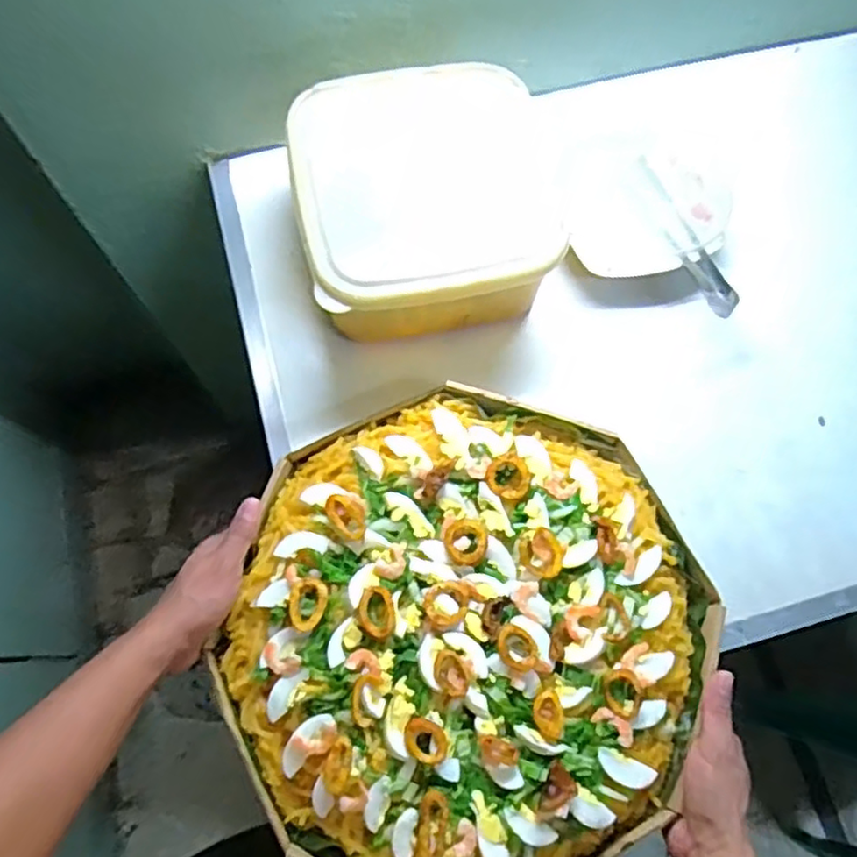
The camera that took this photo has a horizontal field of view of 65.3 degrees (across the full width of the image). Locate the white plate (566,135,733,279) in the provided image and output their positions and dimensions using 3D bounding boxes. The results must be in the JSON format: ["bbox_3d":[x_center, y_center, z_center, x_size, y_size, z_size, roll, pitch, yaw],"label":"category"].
[{"bbox_3d":[0.205,-0.211,0.642,0.153,0.039,0.179,15,70,3],"label":"white plate"}]

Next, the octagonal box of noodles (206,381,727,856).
[{"bbox_3d":[0.033,0.146,0.500,0.354,0.039,0.350,-25,73,-10],"label":"octagonal box of noodles"}]

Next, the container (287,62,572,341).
[{"bbox_3d":[0.008,-0.193,0.591,0.236,0.109,0.237,-9,71,-5],"label":"container"}]

